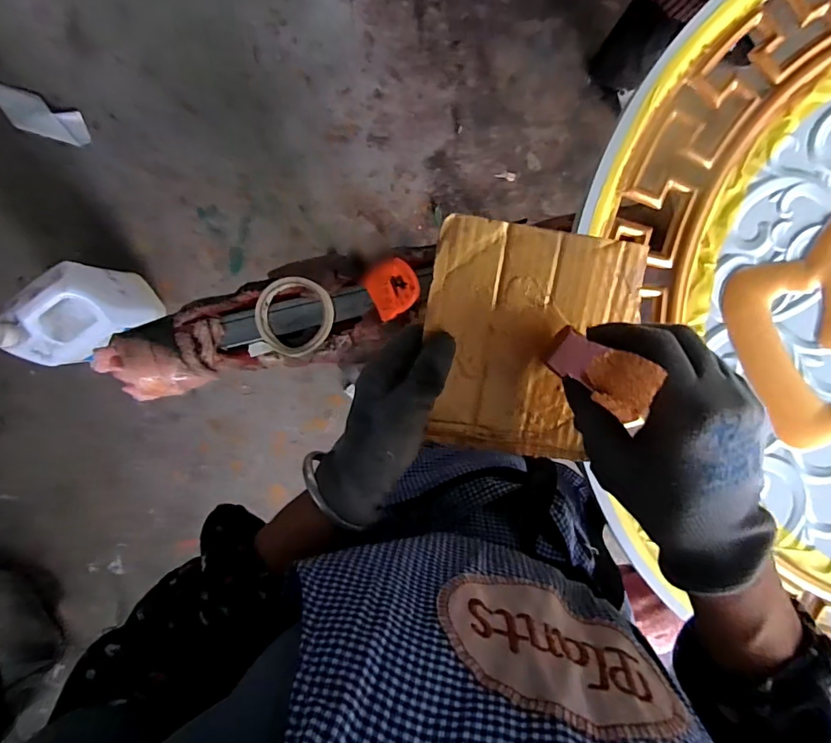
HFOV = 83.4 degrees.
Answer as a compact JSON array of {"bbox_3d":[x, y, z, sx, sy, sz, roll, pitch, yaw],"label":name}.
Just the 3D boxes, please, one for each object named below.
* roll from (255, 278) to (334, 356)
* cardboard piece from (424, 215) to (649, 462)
[{"bbox_3d":[-0.142,-0.065,0.555,0.089,0.023,0.093,0,96,0],"label":"roll"},{"bbox_3d":[0.078,-0.018,0.331,0.143,0.007,0.158,8,100,-7],"label":"cardboard piece"}]

